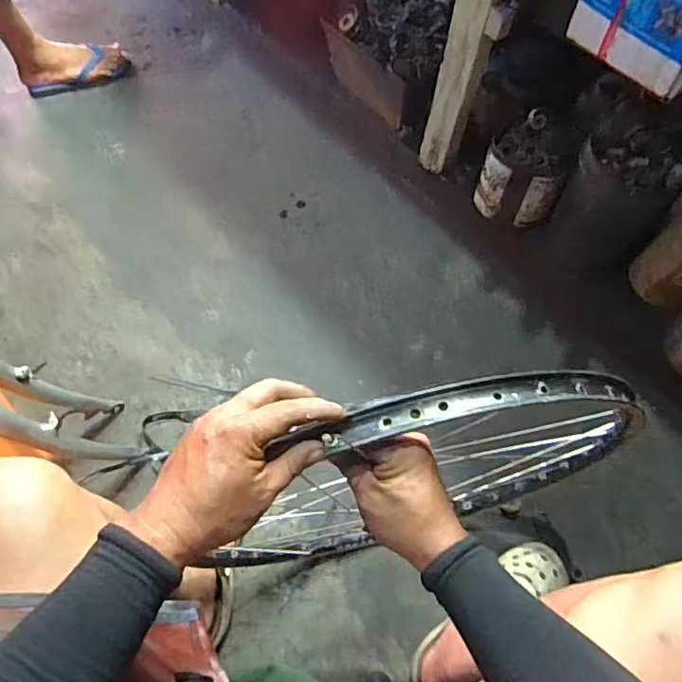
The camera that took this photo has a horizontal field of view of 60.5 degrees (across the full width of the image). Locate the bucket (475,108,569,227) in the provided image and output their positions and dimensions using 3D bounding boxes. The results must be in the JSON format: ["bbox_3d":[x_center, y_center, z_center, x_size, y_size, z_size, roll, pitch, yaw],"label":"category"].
[{"bbox_3d":[0.344,-0.330,1.102,0.142,0.176,0.152,1,63,-1],"label":"bucket"}]

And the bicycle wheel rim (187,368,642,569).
[{"bbox_3d":[0.073,0.176,0.706,0.483,0.527,0.049,-14,65,-8],"label":"bicycle wheel rim"}]

